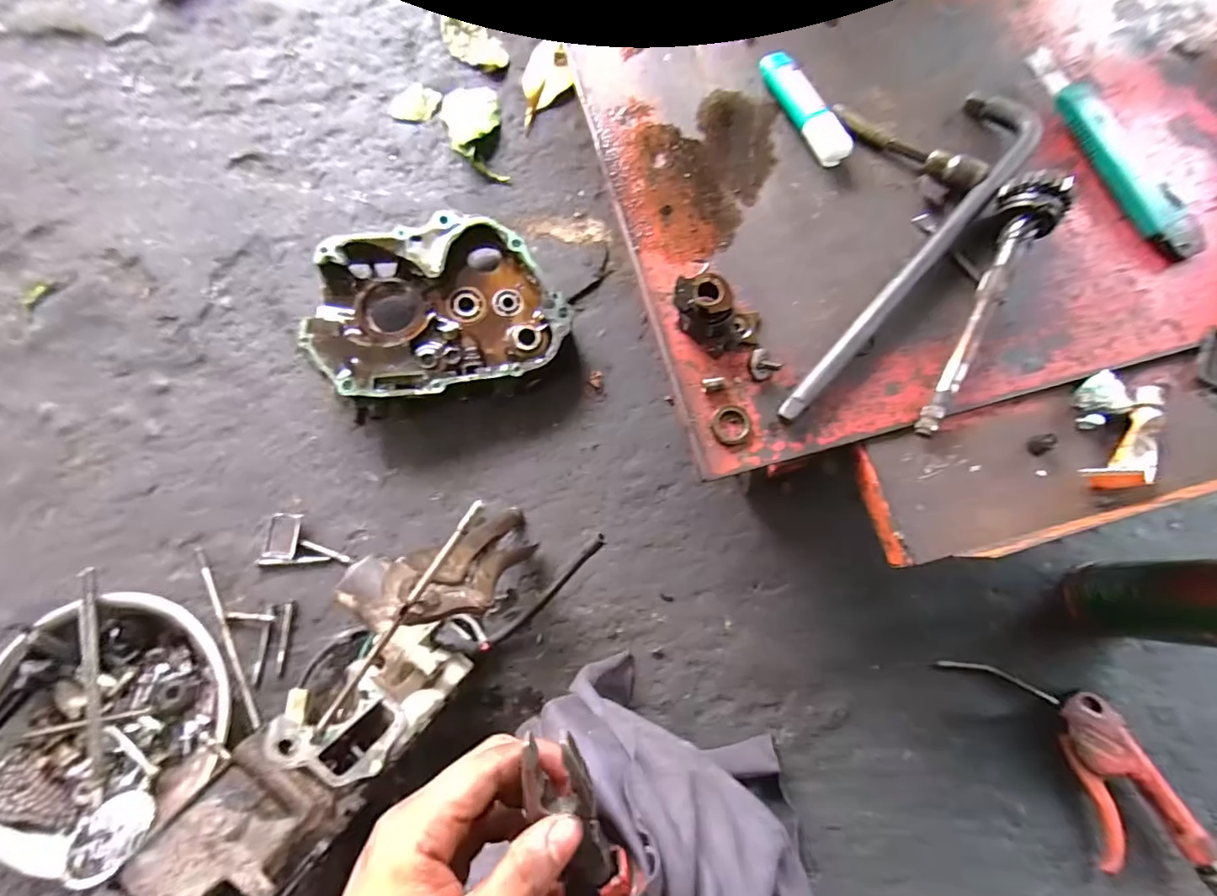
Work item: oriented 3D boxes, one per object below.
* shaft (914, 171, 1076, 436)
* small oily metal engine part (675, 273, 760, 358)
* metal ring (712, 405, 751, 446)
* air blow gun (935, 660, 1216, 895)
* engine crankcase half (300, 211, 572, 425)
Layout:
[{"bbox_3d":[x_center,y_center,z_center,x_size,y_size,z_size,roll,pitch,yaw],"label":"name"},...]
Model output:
[{"bbox_3d":[0.249,-0.099,0.352,0.037,0.043,0.189,32,79,8],"label":"shaft"},{"bbox_3d":[0.074,-0.089,0.356,0.062,0.034,0.039,22,78,6],"label":"small oily metal engine part"},{"bbox_3d":[0.083,-0.016,0.353,0.026,0.004,0.027,0,77,1],"label":"metal ring"},{"bbox_3d":[0.413,0.278,0.432,0.091,0.037,0.272,-33,79,-7],"label":"air blow gun"},{"bbox_3d":[-0.171,-0.134,0.523,0.240,0.064,0.176,-14,77,-3],"label":"engine crankcase half"}]

